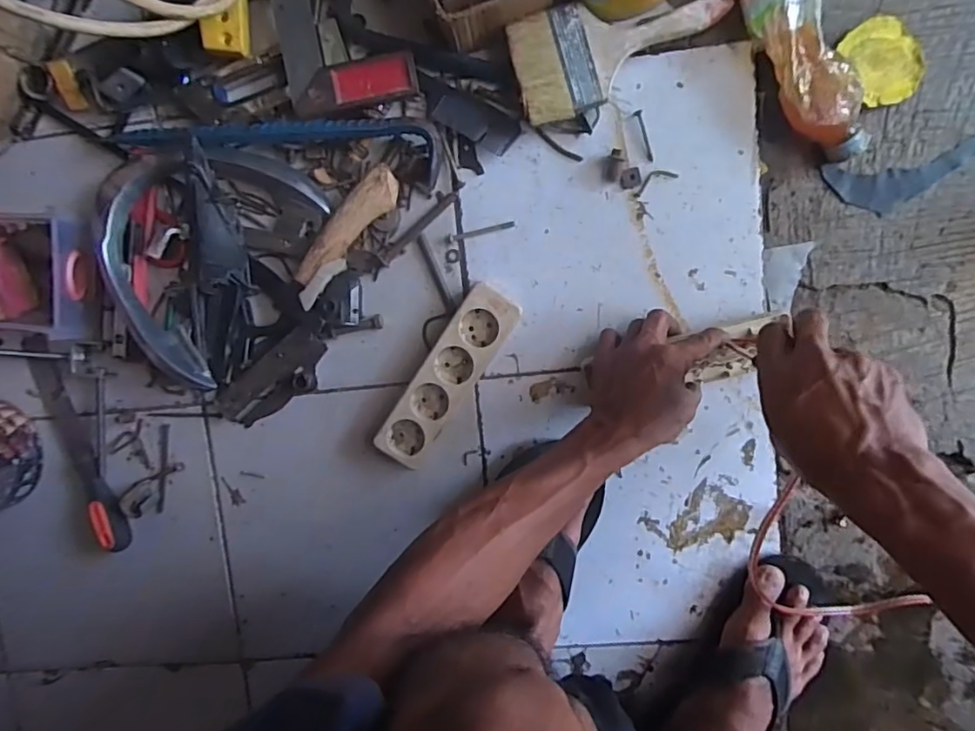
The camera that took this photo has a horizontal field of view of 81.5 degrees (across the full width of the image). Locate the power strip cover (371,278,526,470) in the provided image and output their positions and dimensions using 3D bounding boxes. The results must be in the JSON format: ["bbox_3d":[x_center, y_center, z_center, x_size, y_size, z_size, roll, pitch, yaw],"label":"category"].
[{"bbox_3d":[-0.040,0.011,0.573,0.055,0.033,0.197,34,98,1],"label":"power strip cover"}]

